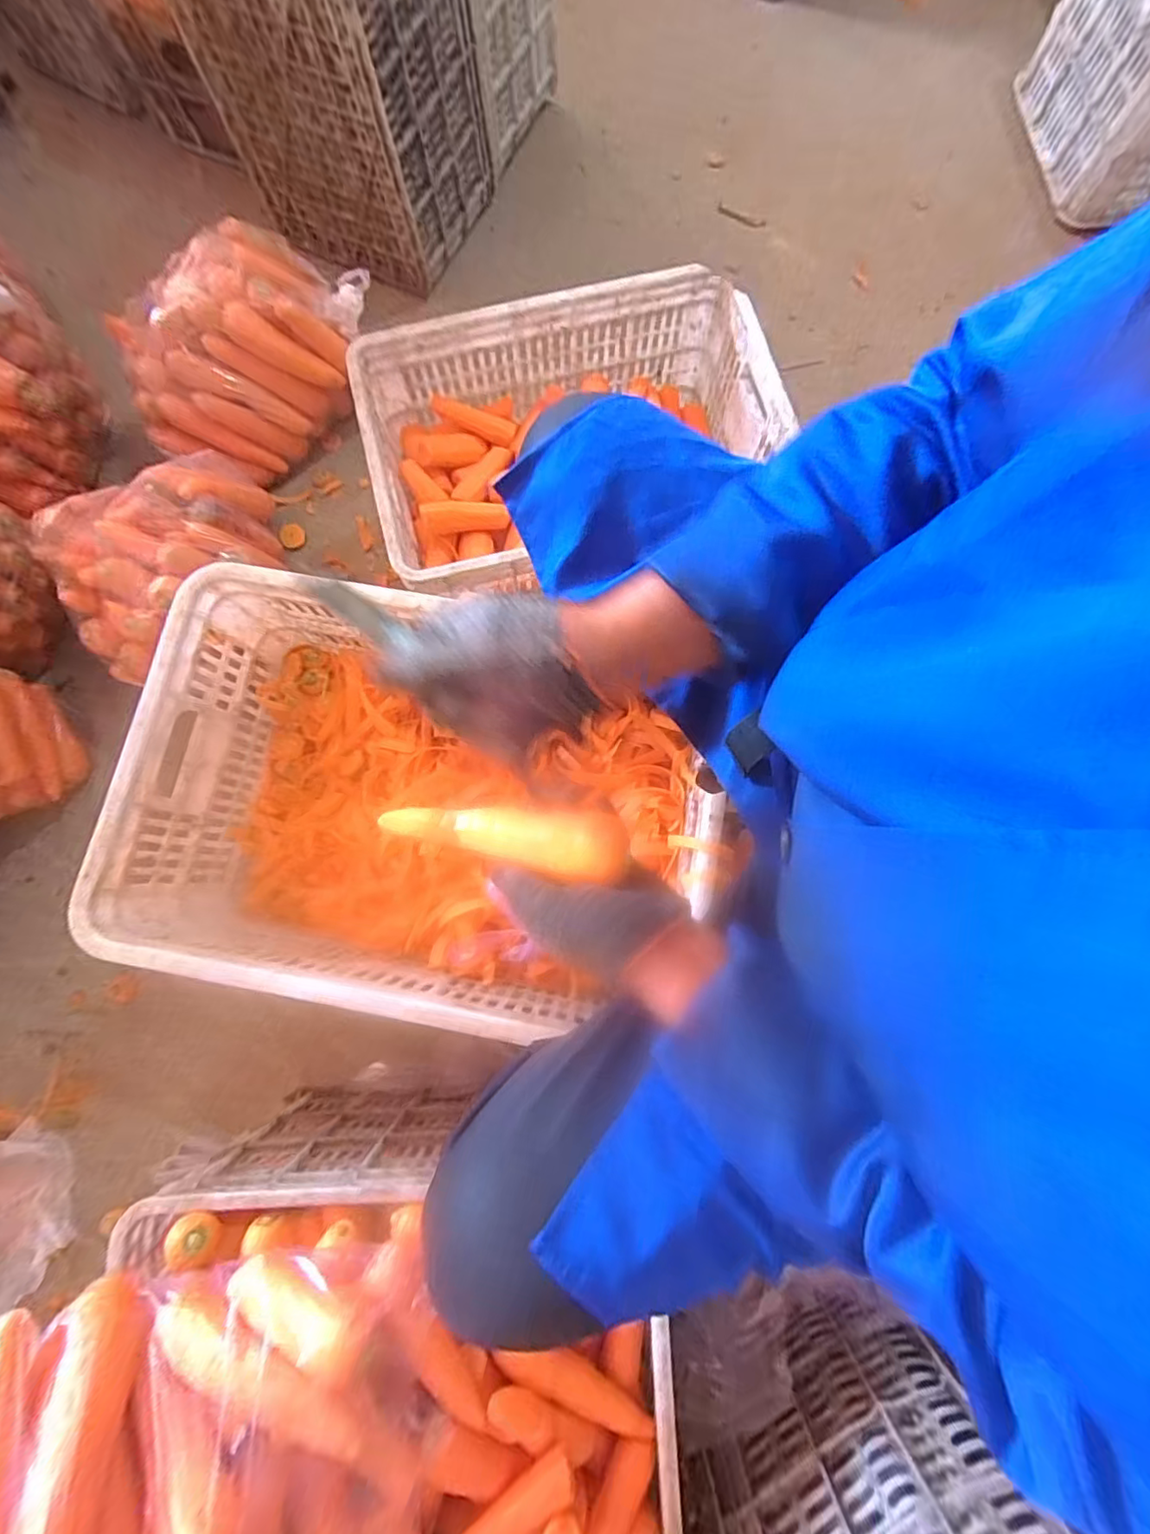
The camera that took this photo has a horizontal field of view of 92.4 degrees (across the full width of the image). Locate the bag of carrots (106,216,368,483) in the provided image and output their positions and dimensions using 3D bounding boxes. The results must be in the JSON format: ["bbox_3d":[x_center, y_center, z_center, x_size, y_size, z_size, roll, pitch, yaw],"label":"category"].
[{"bbox_3d":[-0.515,-0.661,0.879,0.396,0.182,0.234,-33,81,-6],"label":"bag of carrots"}]

